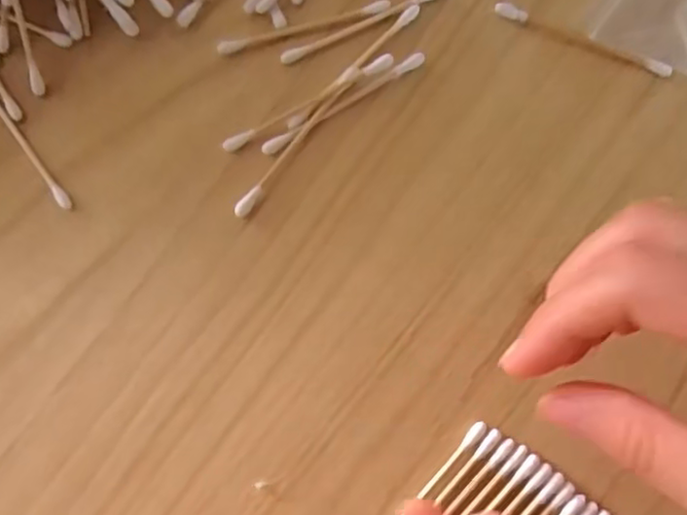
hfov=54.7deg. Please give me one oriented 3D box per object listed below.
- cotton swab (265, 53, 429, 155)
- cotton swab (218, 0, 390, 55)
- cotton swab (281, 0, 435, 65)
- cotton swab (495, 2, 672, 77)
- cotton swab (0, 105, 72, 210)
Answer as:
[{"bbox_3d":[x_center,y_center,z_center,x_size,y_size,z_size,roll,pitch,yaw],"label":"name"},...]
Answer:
[{"bbox_3d":[0.000,-0.060,0.256,0.072,0.004,0.005,-32,81,-4],"label":"cotton swab"},{"bbox_3d":[-0.016,-0.092,0.262,0.069,0.004,0.005,-15,80,-1],"label":"cotton swab"},{"bbox_3d":[0.008,-0.093,0.261,0.070,0.004,0.006,-25,80,-3],"label":"cotton swab"},{"bbox_3d":[0.093,-0.085,0.257,0.070,0.004,0.005,23,81,5],"label":"cotton swab"},{"bbox_3d":[-0.125,-0.046,0.257,0.005,0.005,0.066,-36,81,-5],"label":"cotton swab"}]

